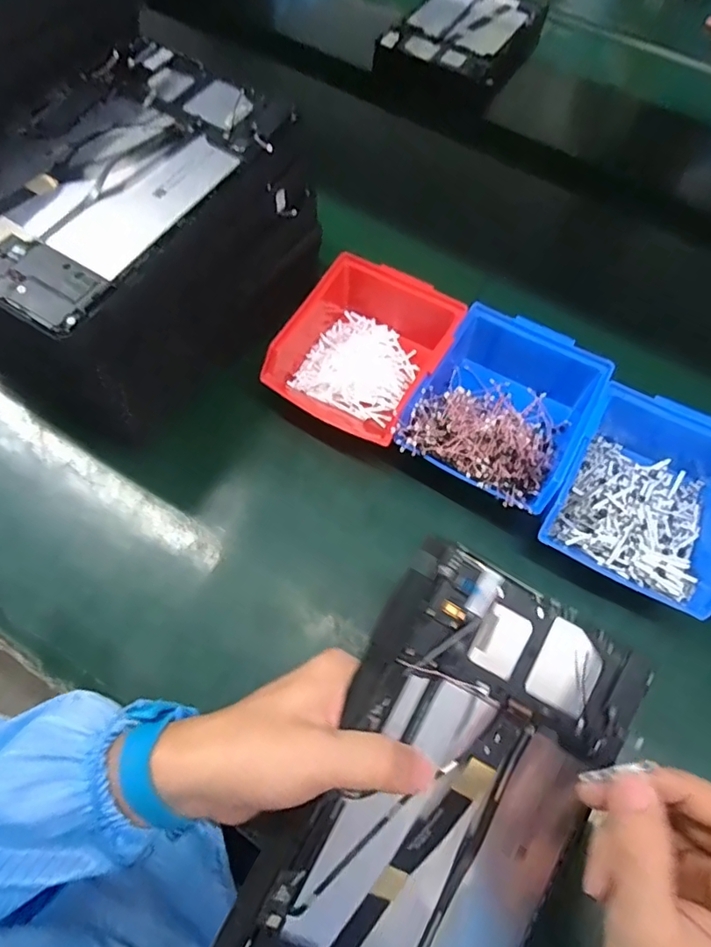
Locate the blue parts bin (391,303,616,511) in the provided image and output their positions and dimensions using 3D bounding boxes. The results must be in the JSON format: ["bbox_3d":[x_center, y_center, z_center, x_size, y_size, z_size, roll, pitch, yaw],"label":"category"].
[{"bbox_3d":[0.114,-0.048,0.429,0.121,0.061,0.143,28,67,10],"label":"blue parts bin"}]

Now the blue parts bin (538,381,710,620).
[{"bbox_3d":[0.219,0.014,0.407,0.125,0.070,0.150,29,67,11],"label":"blue parts bin"}]

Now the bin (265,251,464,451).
[{"bbox_3d":[0.005,-0.107,0.453,0.109,0.065,0.141,29,67,10],"label":"bin"}]

